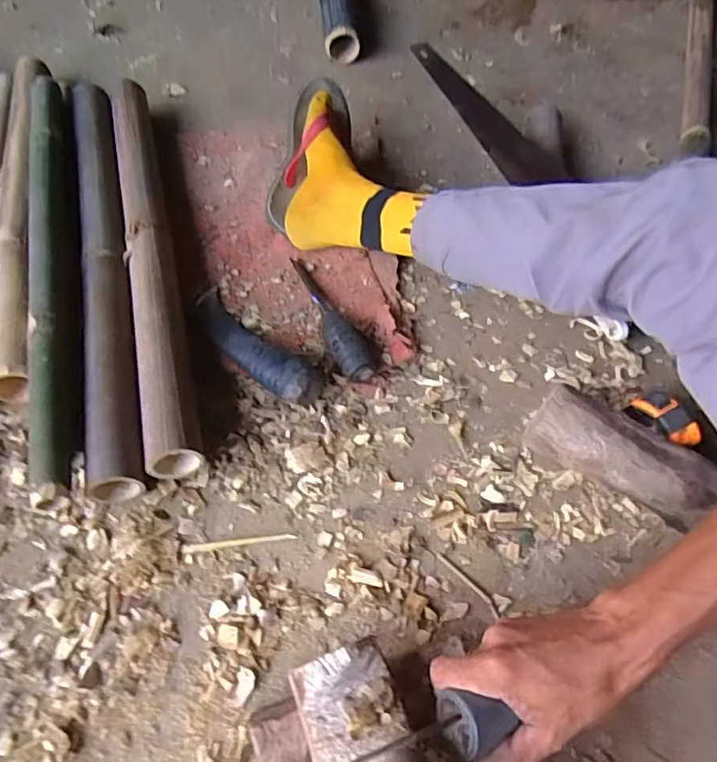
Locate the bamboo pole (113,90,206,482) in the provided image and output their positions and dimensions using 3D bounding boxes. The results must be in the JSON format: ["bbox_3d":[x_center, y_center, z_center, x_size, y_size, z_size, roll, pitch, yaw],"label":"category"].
[{"bbox_3d":[-0.255,-0.178,0.702,0.056,0.059,0.653,-13,56,-10],"label":"bamboo pole"}]

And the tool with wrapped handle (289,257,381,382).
[{"bbox_3d":[-0.027,-0.082,0.647,0.051,0.034,0.200,-17,57,-13],"label":"tool with wrapped handle"}]

